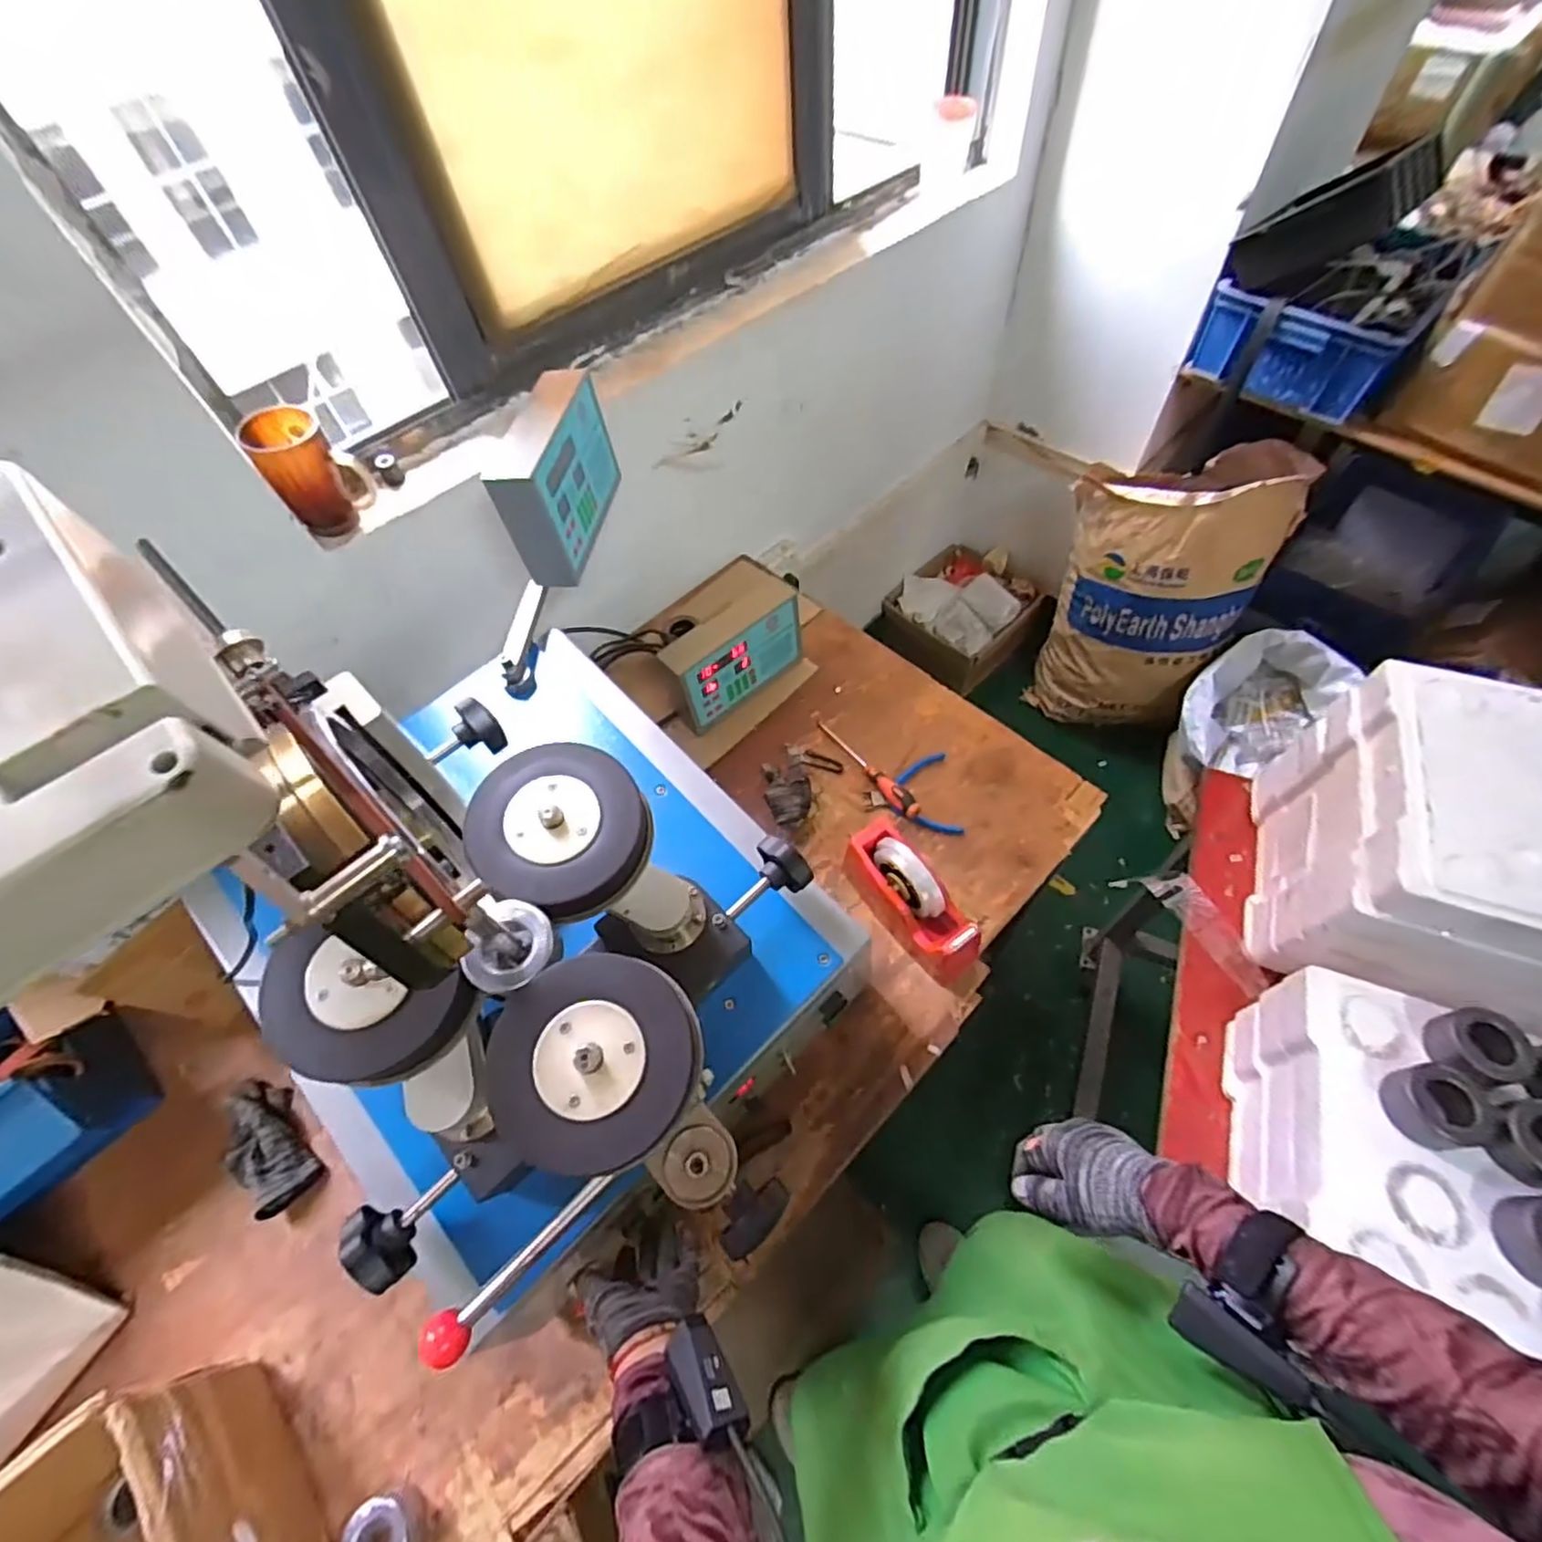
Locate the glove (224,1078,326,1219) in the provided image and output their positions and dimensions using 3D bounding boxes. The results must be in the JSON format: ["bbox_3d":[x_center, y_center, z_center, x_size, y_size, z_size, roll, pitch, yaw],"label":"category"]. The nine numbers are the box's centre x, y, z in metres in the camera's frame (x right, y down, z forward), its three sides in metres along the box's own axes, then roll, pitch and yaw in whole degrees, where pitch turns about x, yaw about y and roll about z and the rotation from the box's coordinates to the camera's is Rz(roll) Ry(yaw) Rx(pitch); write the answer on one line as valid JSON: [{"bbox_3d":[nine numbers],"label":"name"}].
[{"bbox_3d":[-0.601,0.440,0.793,0.079,0.042,0.158,-36,63,-16],"label":"glove"}]

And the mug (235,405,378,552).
[{"bbox_3d":[-0.520,-0.342,0.767,0.089,0.119,0.086,-33,62,-15],"label":"mug"}]

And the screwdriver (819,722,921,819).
[{"bbox_3d":[0.141,-0.009,1.002,0.025,0.035,0.222,-33,62,-15],"label":"screwdriver"}]

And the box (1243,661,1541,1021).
[{"bbox_3d":[0.784,0.106,0.702,0.383,0.242,0.291,18,62,15],"label":"box"}]

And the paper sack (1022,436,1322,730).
[{"bbox_3d":[0.850,-0.403,1.542,0.395,0.605,0.305,27,65,19],"label":"paper sack"}]

